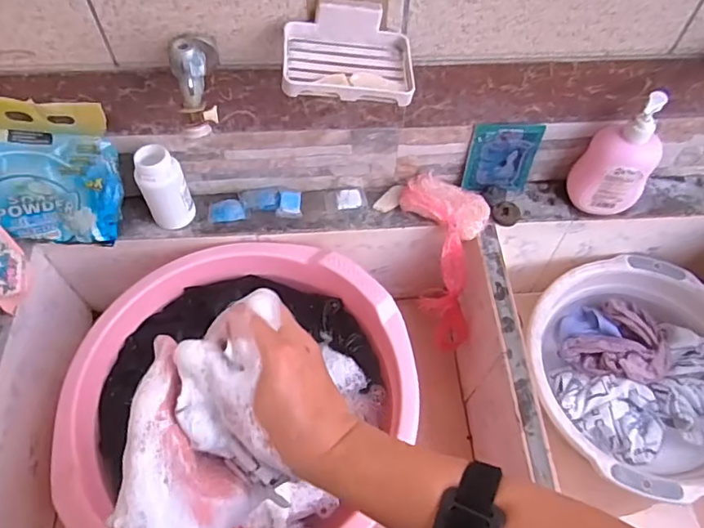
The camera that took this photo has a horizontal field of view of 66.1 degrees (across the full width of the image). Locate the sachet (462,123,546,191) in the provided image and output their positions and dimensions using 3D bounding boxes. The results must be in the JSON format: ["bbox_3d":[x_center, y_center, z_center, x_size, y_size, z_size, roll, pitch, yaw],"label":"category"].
[{"bbox_3d":[0.201,-0.141,0.723,0.091,0.104,0.008,-1,49,-2],"label":"sachet"}]

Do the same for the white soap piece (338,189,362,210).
[{"bbox_3d":[-0.003,-0.089,0.757,0.033,0.009,0.031,-5,59,-4],"label":"white soap piece"}]

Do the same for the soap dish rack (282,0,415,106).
[{"bbox_3d":[-0.003,-0.203,0.519,0.125,0.049,0.089,-2,59,-3],"label":"soap dish rack"}]

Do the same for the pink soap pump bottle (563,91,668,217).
[{"bbox_3d":[0.345,-0.134,0.683,0.084,0.166,0.054,7,59,3],"label":"pink soap pump bottle"}]

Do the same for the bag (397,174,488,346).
[{"bbox_3d":[0.135,0.002,0.754,0.104,0.065,0.243,-8,104,-6],"label":"bag"}]

